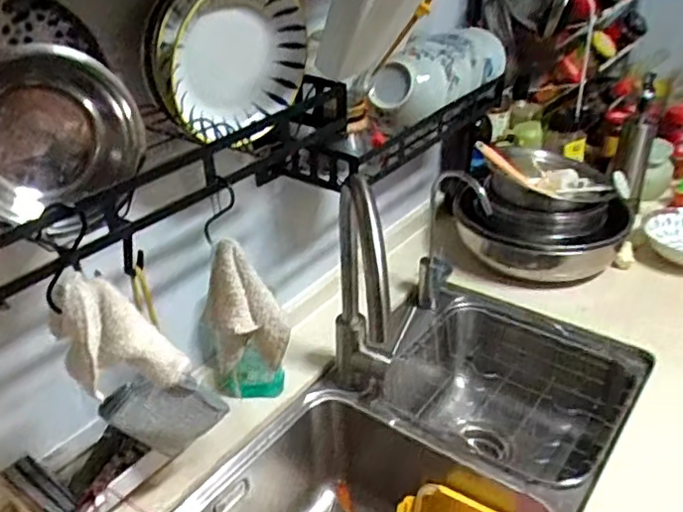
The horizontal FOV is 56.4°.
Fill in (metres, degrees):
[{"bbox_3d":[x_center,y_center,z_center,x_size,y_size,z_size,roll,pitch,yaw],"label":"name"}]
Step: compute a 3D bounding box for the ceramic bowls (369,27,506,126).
[{"bbox_3d":[0.165,-0.293,1.005,0.104,0.102,0.286,20,38,32],"label":"ceramic bowls"}]

